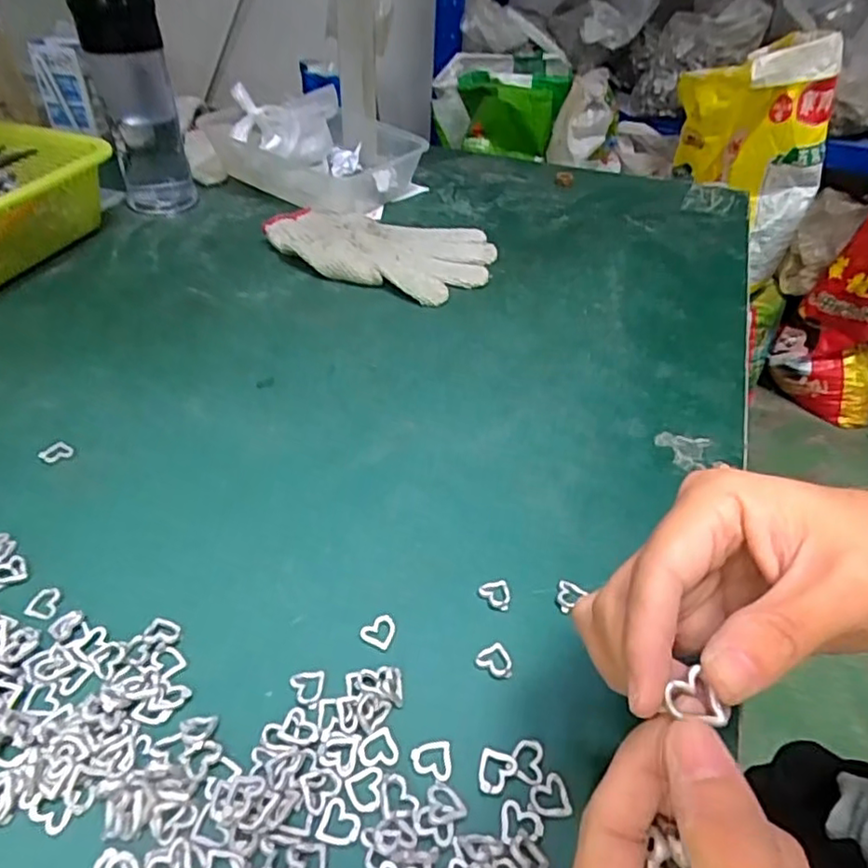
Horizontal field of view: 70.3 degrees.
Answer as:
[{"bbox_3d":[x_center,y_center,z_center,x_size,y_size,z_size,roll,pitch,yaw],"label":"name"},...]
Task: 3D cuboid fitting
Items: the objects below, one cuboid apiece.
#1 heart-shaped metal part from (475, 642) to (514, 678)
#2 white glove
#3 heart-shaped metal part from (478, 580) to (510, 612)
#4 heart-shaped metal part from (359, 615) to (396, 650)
[{"bbox_3d":[0.028,0.099,0.272,0.017,0.004,0.014,29,48,26],"label":"heart-shaped metal part"},{"bbox_3d":[-0.044,-0.176,0.558,0.200,0.022,0.136,20,45,18],"label":"white glove"},{"bbox_3d":[0.031,0.077,0.299,0.014,0.004,0.017,-32,52,-32],"label":"heart-shaped metal part"},{"bbox_3d":[-0.025,0.089,0.283,0.014,0.004,0.015,22,45,20],"label":"heart-shaped metal part"}]

